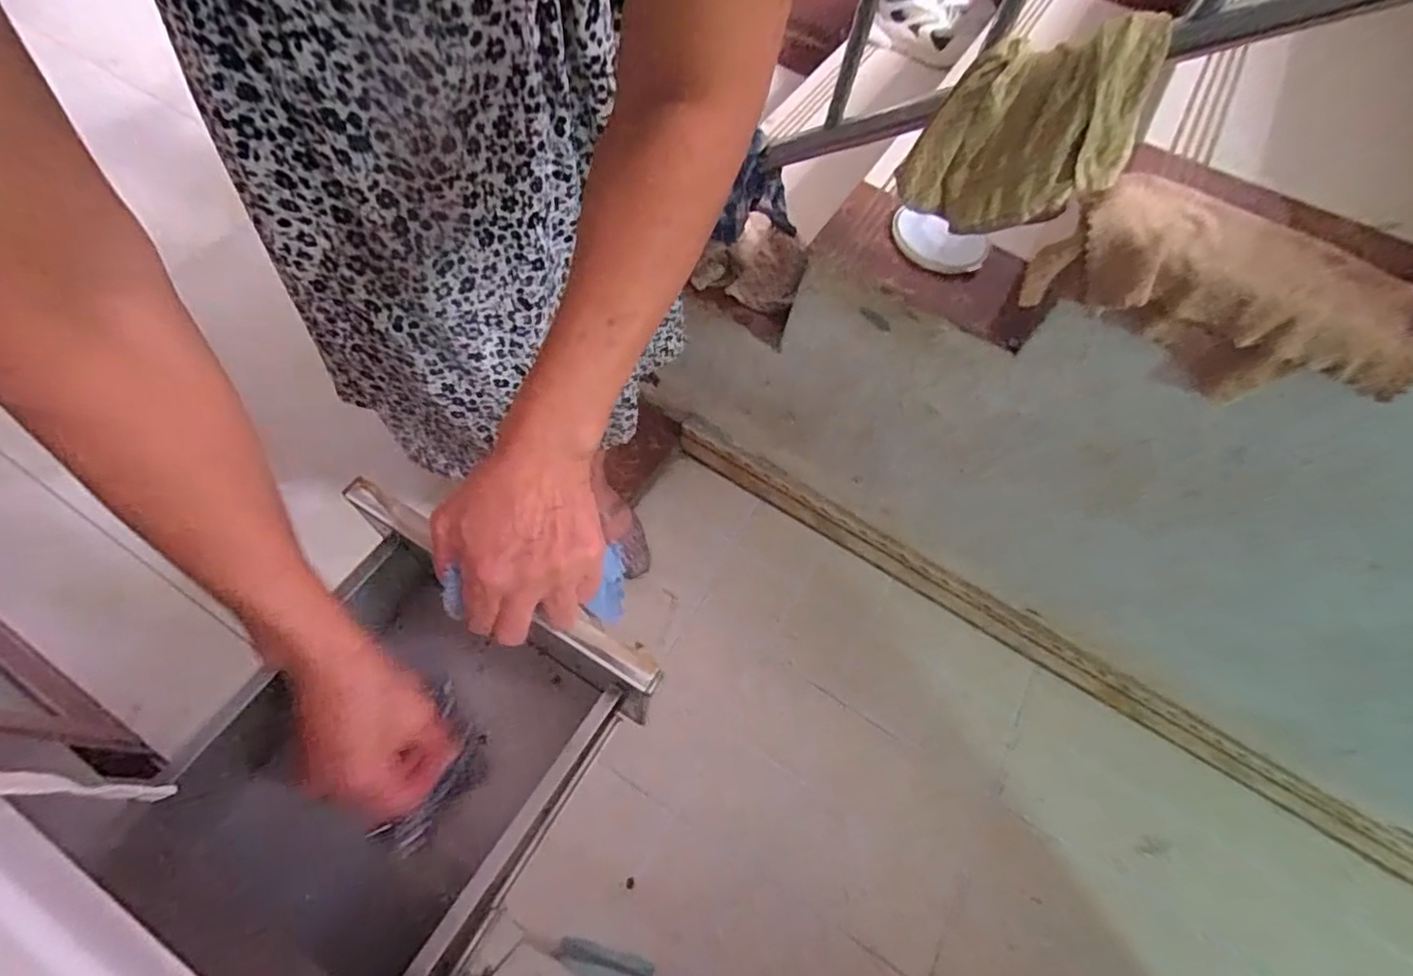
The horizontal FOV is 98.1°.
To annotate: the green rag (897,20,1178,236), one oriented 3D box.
[{"bbox_3d":[0.282,-0.320,0.552,0.170,0.198,0.047,32,66,11],"label":"green rag"}]

